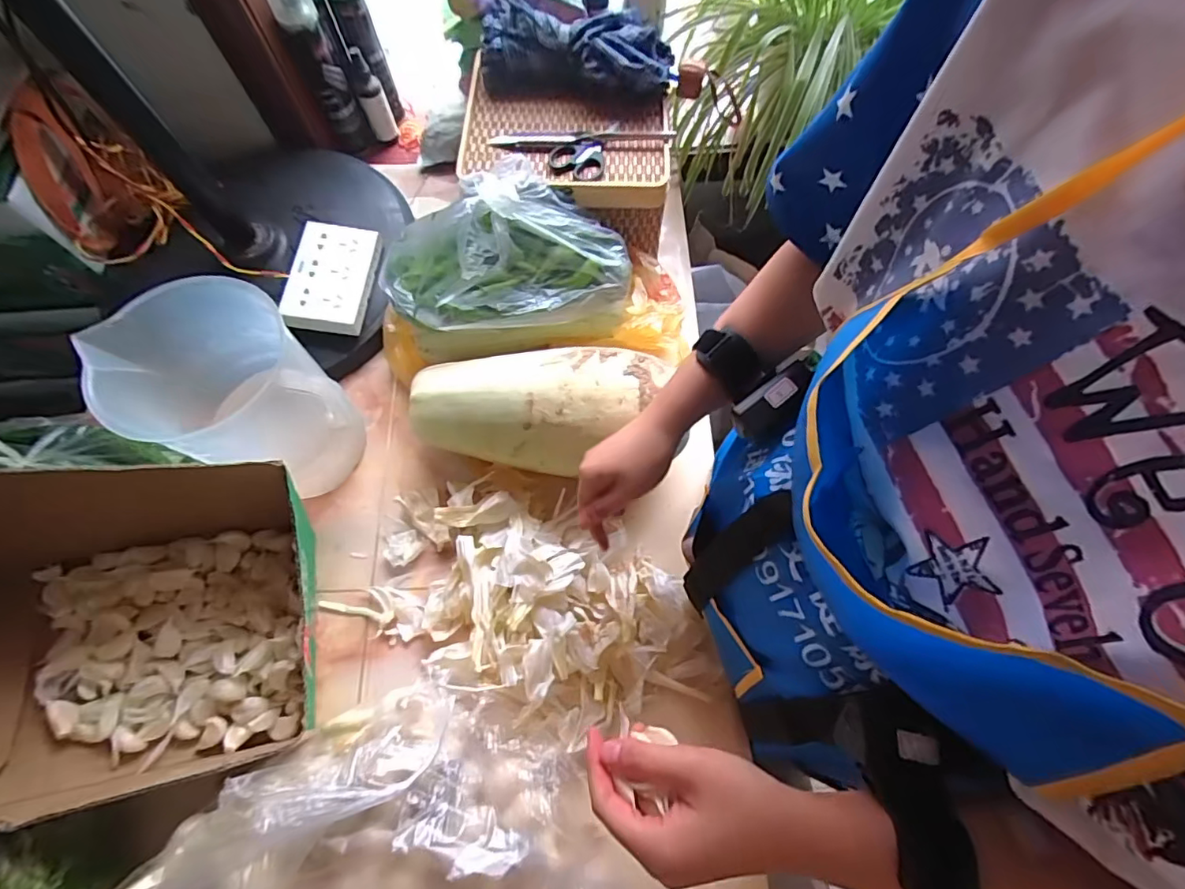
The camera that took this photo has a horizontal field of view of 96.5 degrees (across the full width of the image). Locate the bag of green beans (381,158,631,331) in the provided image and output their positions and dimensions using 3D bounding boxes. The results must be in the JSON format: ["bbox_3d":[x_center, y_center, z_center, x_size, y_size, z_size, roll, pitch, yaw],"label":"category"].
[{"bbox_3d":[-0.097,-0.215,0.569,0.258,0.122,0.134,-15,68,-5],"label":"bag of green beans"}]

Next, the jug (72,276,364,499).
[{"bbox_3d":[-0.346,-0.044,0.537,0.156,0.202,0.135,-32,71,-12],"label":"jug"}]

